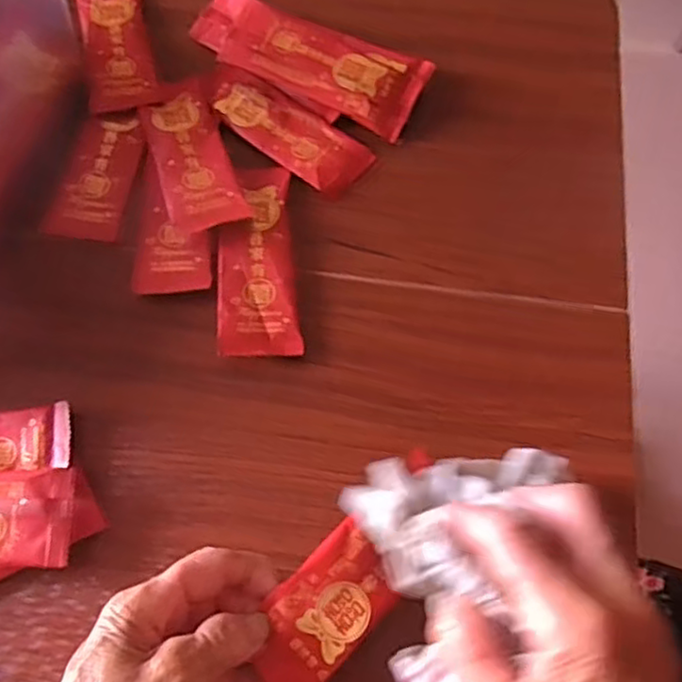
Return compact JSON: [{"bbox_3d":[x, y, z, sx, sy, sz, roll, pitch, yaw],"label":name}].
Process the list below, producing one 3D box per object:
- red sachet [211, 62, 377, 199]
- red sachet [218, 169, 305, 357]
[{"bbox_3d":[-0.040,-0.146,0.460,0.128,0.009,0.047,37,72,14],"label":"red sachet"},{"bbox_3d":[-0.052,-0.051,0.415,0.045,0.015,0.131,-4,67,-2],"label":"red sachet"}]

